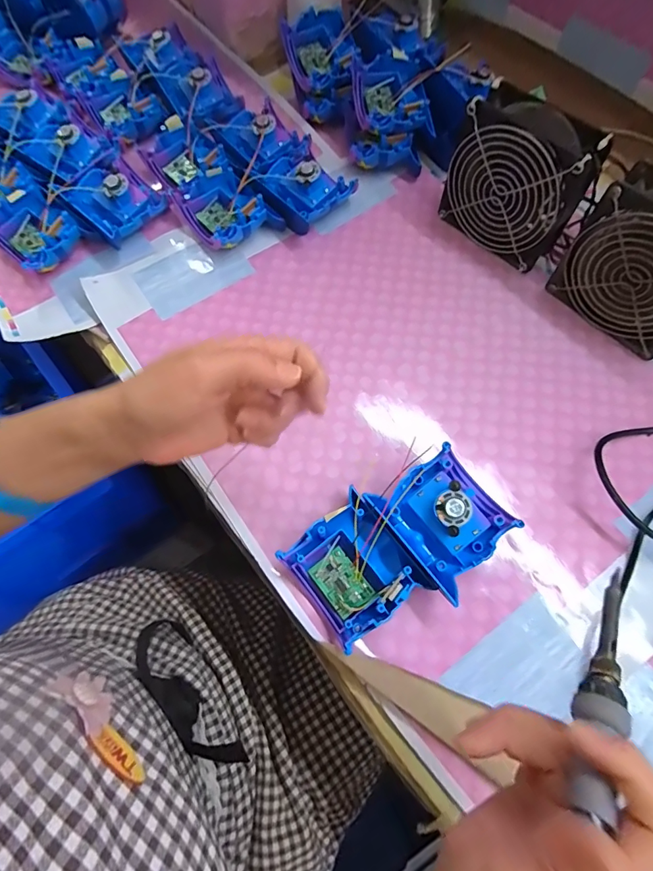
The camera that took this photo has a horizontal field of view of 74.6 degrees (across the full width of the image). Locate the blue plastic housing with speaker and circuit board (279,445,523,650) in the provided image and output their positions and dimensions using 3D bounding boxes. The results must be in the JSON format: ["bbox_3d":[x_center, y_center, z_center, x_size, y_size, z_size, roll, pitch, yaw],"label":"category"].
[{"bbox_3d":[0.056,0.081,0.320,0.154,0.041,0.096,-35,70,-13],"label":"blue plastic housing with speaker and circuit board"}]

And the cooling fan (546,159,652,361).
[{"bbox_3d":[0.276,-0.144,0.367,0.055,0.118,0.127,-39,71,-14],"label":"cooling fan"}]

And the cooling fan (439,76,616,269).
[{"bbox_3d":[0.177,-0.237,0.405,0.049,0.120,0.121,-42,72,-15],"label":"cooling fan"}]

